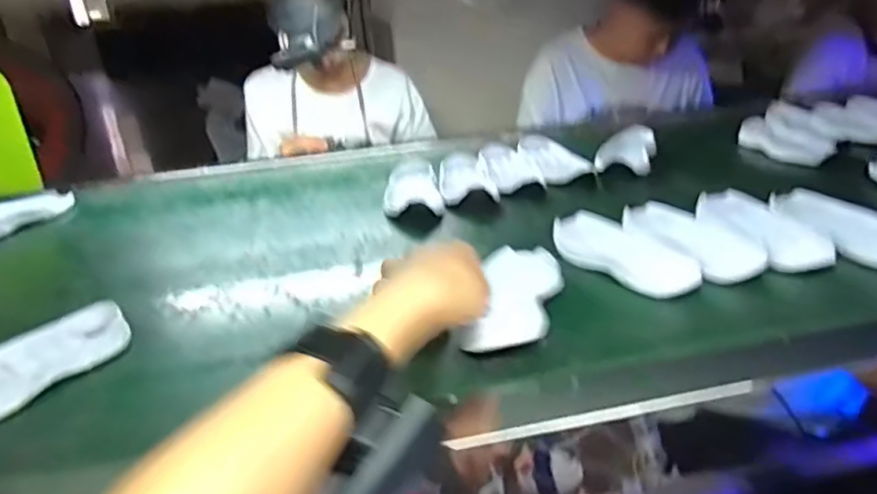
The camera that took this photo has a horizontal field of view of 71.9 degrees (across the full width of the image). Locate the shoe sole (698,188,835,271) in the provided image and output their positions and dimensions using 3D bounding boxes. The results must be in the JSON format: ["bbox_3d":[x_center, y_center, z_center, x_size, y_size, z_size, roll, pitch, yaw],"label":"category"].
[{"bbox_3d":[0.304,-0.017,0.577,0.073,0.025,0.163,-7,22,-6],"label":"shoe sole"}]

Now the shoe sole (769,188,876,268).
[{"bbox_3d":[0.370,-0.019,0.558,0.066,0.024,0.161,-7,22,-7],"label":"shoe sole"}]

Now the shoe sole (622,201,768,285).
[{"bbox_3d":[0.230,-0.006,0.561,0.065,0.024,0.157,-12,25,-14],"label":"shoe sole"}]

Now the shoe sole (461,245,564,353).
[{"bbox_3d":[0.061,0.033,0.471,0.059,0.018,0.159,3,22,17],"label":"shoe sole"}]

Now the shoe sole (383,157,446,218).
[{"bbox_3d":[-0.031,-0.069,0.729,0.068,0.030,0.162,-6,25,-2],"label":"shoe sole"}]

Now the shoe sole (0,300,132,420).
[{"bbox_3d":[-0.302,0.091,0.431,0.067,0.030,0.151,12,30,33],"label":"shoe sole"}]

